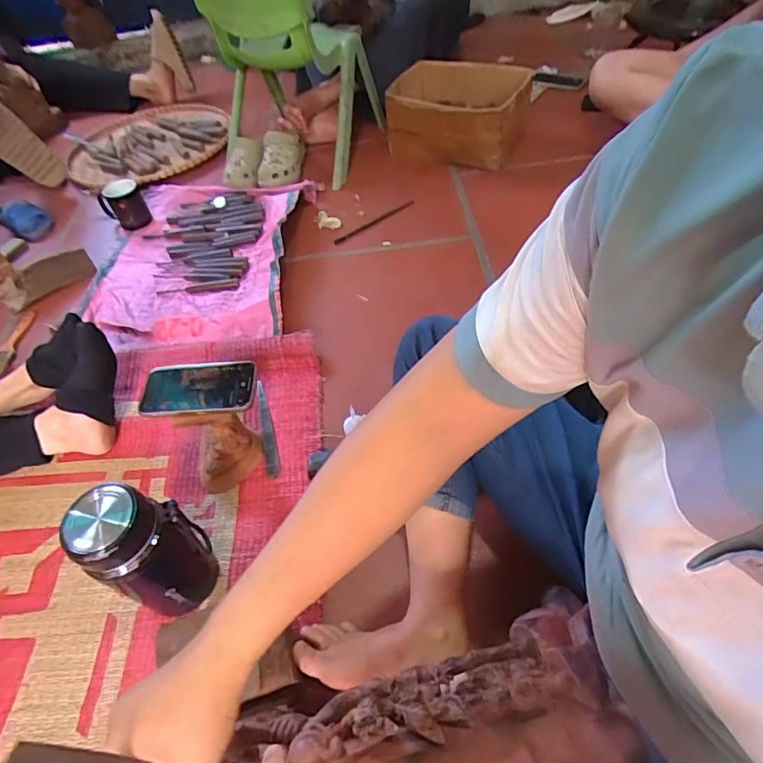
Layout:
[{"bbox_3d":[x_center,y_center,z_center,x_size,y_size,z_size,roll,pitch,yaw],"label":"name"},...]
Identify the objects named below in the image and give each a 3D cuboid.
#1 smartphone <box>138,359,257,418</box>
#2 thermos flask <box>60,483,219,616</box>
[{"bbox_3d":[-0.239,0.007,0.649,0.147,0.014,0.078,-4,59,2],"label":"smartphone"},{"bbox_3d":[-0.273,0.205,0.579,0.083,0.214,0.085,-3,49,3],"label":"thermos flask"}]

